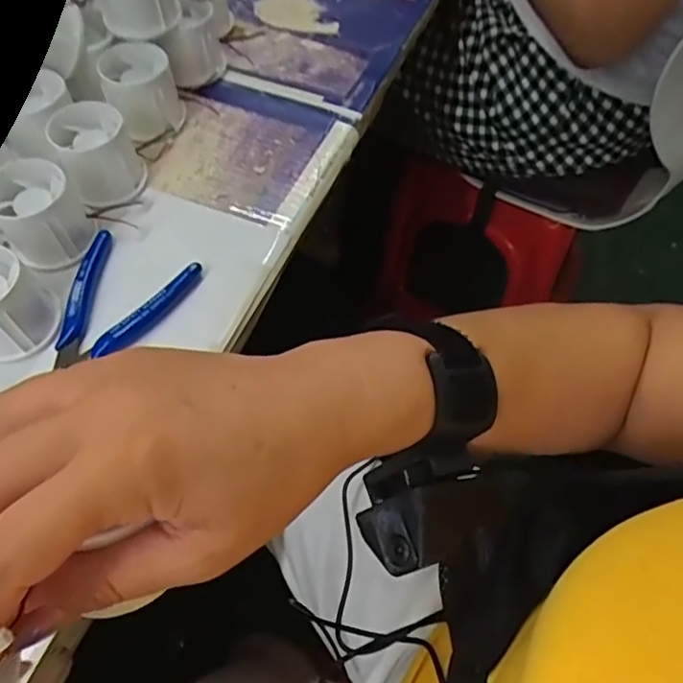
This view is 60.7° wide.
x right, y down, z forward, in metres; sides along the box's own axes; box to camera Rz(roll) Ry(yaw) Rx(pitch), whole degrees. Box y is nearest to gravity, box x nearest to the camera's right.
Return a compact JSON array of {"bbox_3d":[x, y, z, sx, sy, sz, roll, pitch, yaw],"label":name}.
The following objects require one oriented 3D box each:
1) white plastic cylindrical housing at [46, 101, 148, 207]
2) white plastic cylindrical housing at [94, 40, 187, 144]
[{"bbox_3d":[-0.170,-0.132,0.414,0.050,0.054,0.049,0,60,1],"label":"white plastic cylindrical housing"},{"bbox_3d":[-0.151,-0.190,0.447,0.050,0.054,0.048,0,60,1],"label":"white plastic cylindrical housing"}]

